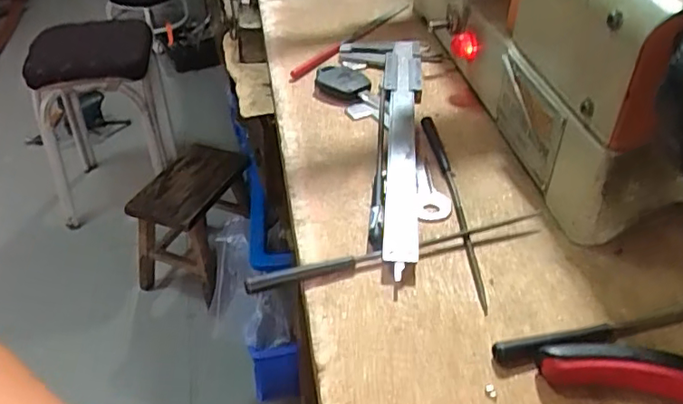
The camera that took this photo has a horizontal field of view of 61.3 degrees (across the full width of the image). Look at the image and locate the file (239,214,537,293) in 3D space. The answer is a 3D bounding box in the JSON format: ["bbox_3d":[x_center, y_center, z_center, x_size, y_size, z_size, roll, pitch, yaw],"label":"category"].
[{"bbox_3d":[0.024,0.020,0.253,0.134,0.008,0.008,-13,40,-15],"label":"file"}]

